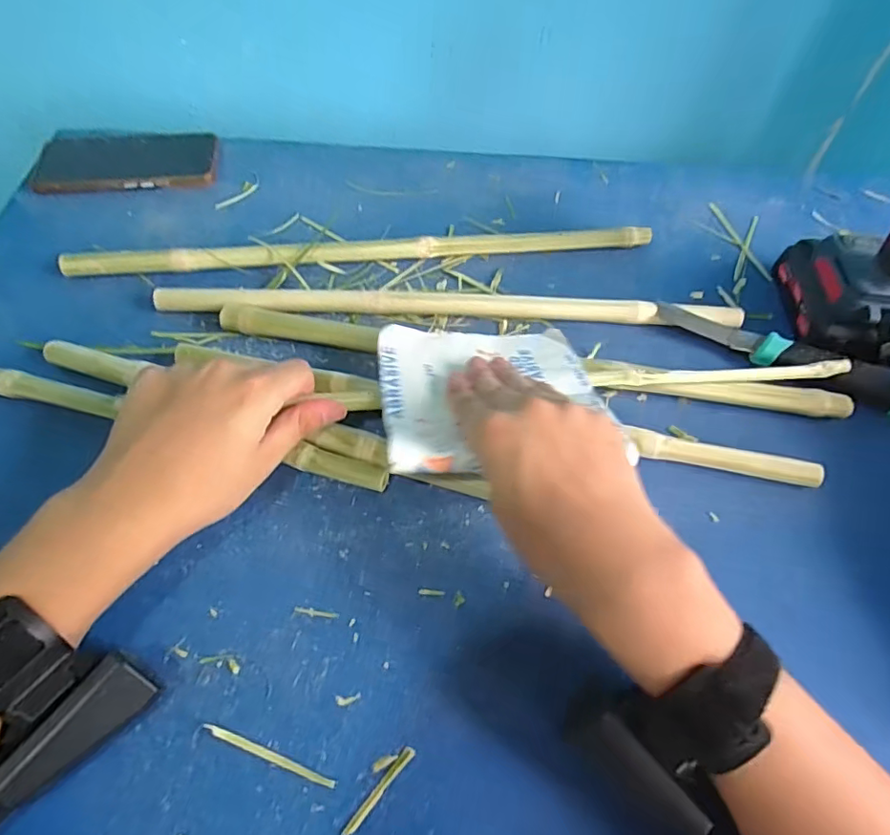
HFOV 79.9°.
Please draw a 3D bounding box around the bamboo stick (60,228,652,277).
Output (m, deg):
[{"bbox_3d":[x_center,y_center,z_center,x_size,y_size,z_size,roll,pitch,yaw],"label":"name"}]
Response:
[{"bbox_3d":[-0.060,-0.145,0.468,0.497,0.018,0.025,-6,58,-8],"label":"bamboo stick"}]

